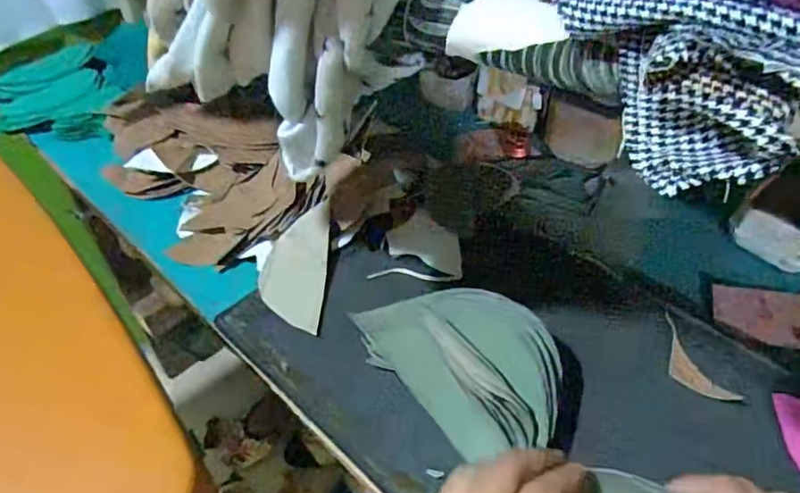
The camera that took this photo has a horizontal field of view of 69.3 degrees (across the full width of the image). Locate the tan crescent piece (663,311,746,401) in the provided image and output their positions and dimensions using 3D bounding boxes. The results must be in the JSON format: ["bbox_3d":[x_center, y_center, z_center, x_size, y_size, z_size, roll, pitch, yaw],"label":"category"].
[{"bbox_3d":[0.191,0.075,0.388,0.027,0.009,0.074,-12,46,-10],"label":"tan crescent piece"}]

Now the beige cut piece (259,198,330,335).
[{"bbox_3d":[-0.082,0.014,0.450,0.050,0.019,0.111,1,45,3],"label":"beige cut piece"}]

